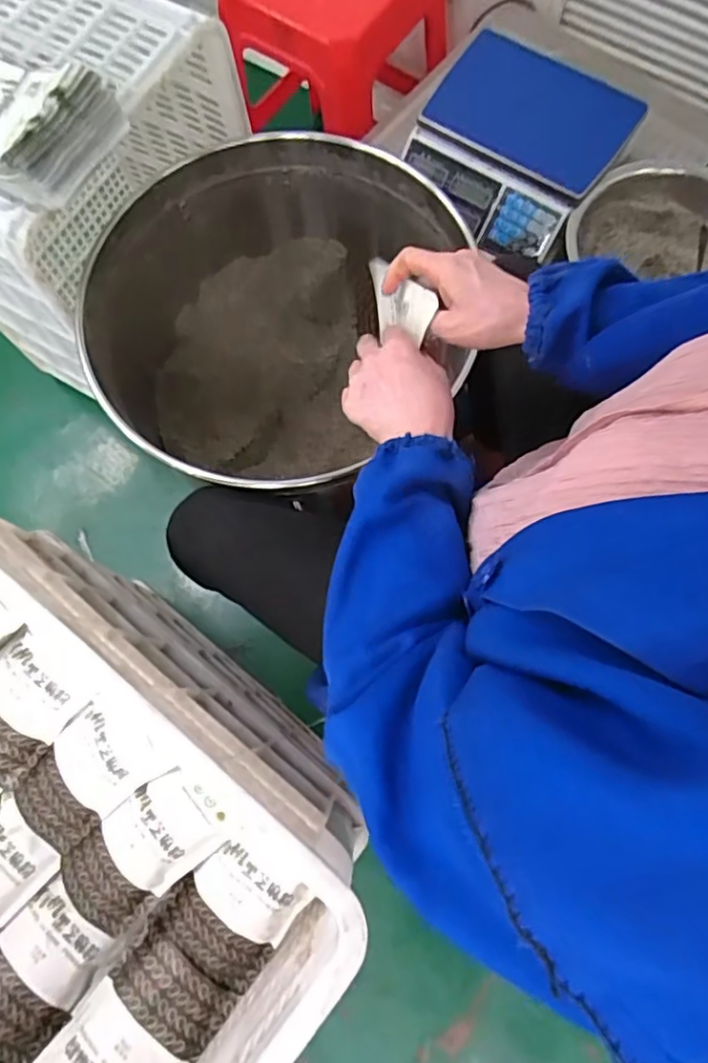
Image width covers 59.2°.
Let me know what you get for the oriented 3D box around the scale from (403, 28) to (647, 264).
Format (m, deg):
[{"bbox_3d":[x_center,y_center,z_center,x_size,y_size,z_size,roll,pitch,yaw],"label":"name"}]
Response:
[{"bbox_3d":[0.225,-0.550,0.899,0.270,0.093,0.234,38,79,11],"label":"scale"}]

